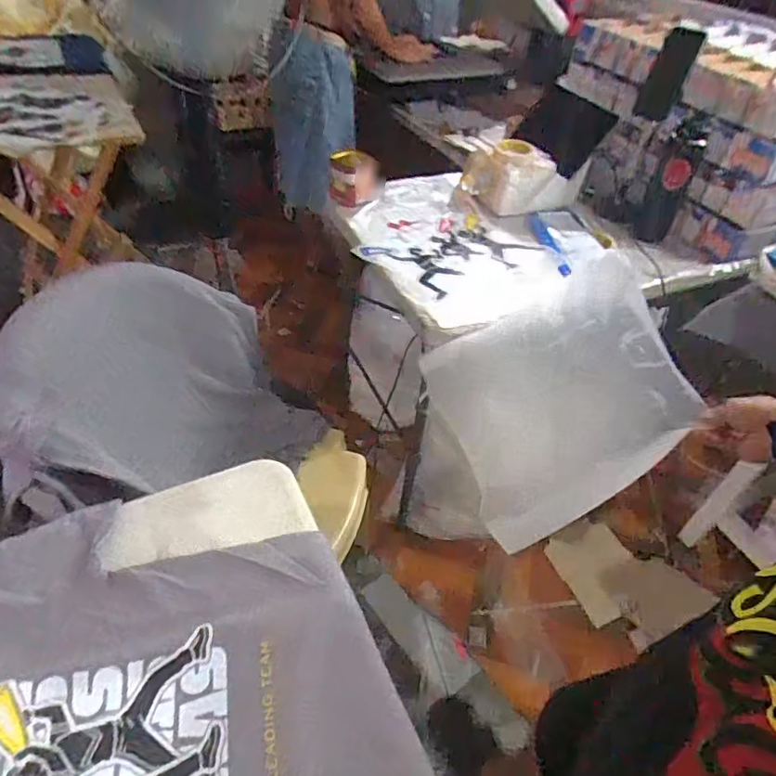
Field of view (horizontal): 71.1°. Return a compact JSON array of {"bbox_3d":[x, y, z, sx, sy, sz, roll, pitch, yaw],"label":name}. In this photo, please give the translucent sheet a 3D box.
[{"bbox_3d":[0.253,0.006,0.789,0.361,0.033,0.296,-32,70,2],"label":"translucent sheet"}]

